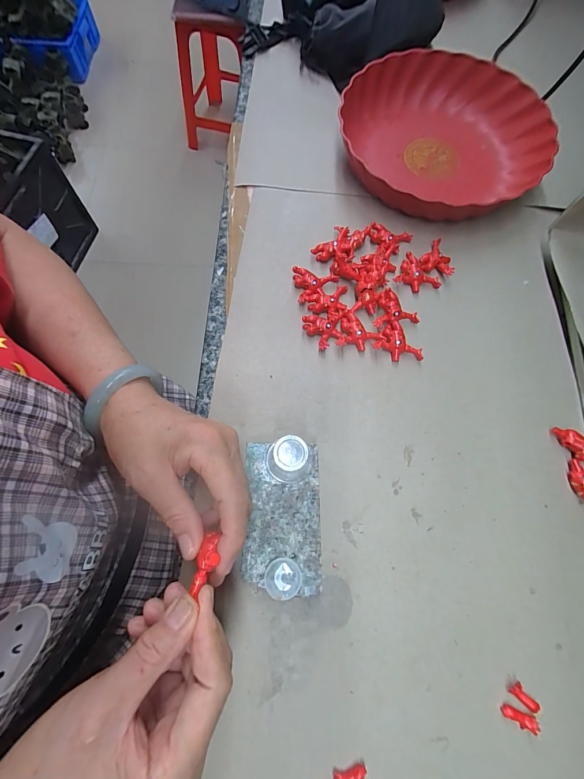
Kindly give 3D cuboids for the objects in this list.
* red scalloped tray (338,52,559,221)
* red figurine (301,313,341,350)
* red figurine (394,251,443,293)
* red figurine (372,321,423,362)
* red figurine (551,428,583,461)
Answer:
[{"bbox_3d":[0.175,-0.302,0.396,0.225,0.047,0.241,2,70,-2],"label":"red scalloped tray"},{"bbox_3d":[0.032,-0.057,0.327,0.036,0.014,0.035,-12,71,-7],"label":"red figurine"},{"bbox_3d":[0.136,-0.120,0.353,0.046,0.016,0.032,27,71,7],"label":"red figurine"},{"bbox_3d":[0.107,-0.041,0.327,0.045,0.014,0.035,38,72,11],"label":"red figurine"},{"bbox_3d":[0.257,0.050,0.302,0.012,0.016,0.038,-26,73,-12],"label":"red figurine"}]

